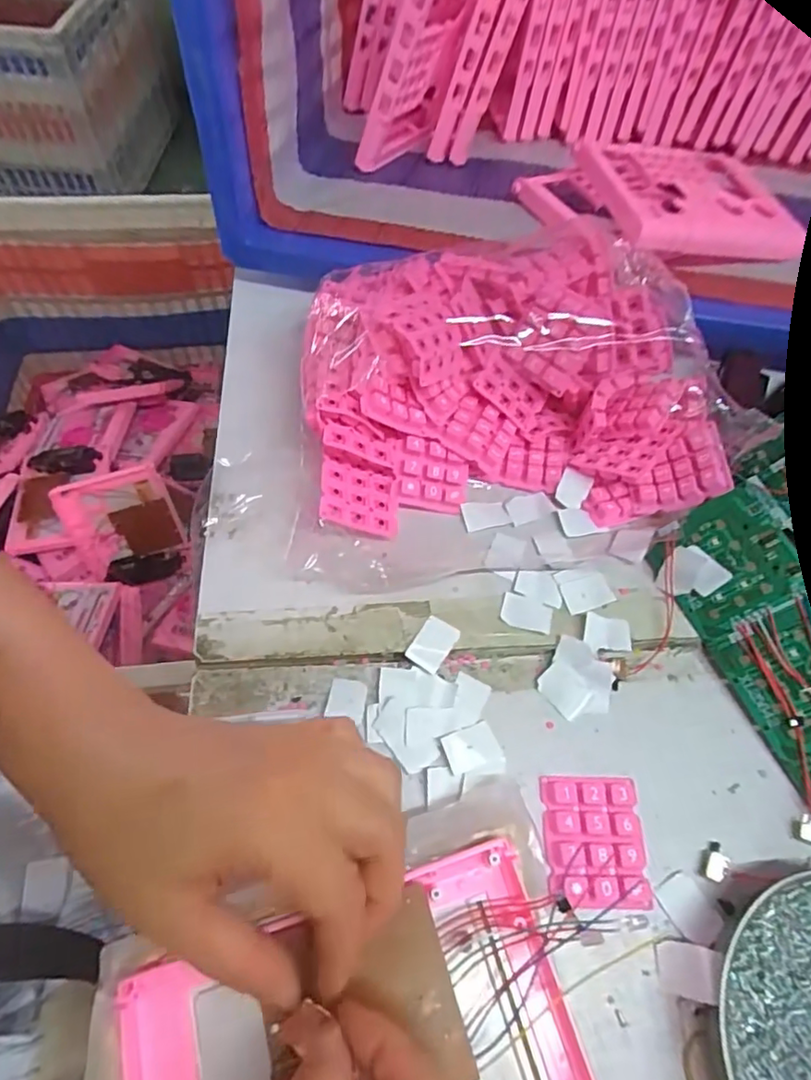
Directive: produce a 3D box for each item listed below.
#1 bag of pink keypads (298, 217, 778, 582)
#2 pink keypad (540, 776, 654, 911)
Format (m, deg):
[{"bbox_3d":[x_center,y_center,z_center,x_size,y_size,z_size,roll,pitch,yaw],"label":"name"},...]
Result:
[{"bbox_3d":[0.060,-0.095,0.381,0.270,0.078,0.220,-6,62,-7],"label":"bag of pink keypads"},{"bbox_3d":[0.095,0.149,0.294,0.049,0.011,0.058,3,61,-2],"label":"pink keypad"}]

